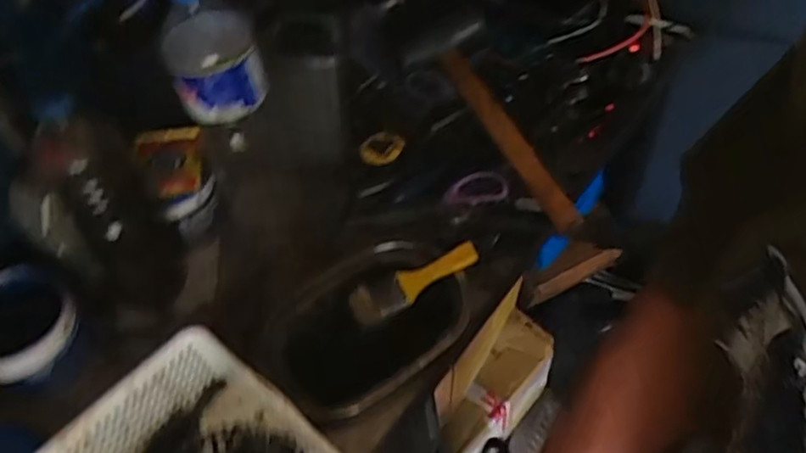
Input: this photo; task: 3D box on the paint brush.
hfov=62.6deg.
[{"bbox_3d":[0.011,0.055,0.701,0.143,0.022,0.043,-27,49,4],"label":"paint brush"}]

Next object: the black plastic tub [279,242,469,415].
[{"bbox_3d":[-0.031,0.101,0.682,0.193,0.039,0.154,-31,55,-17],"label":"black plastic tub"}]

